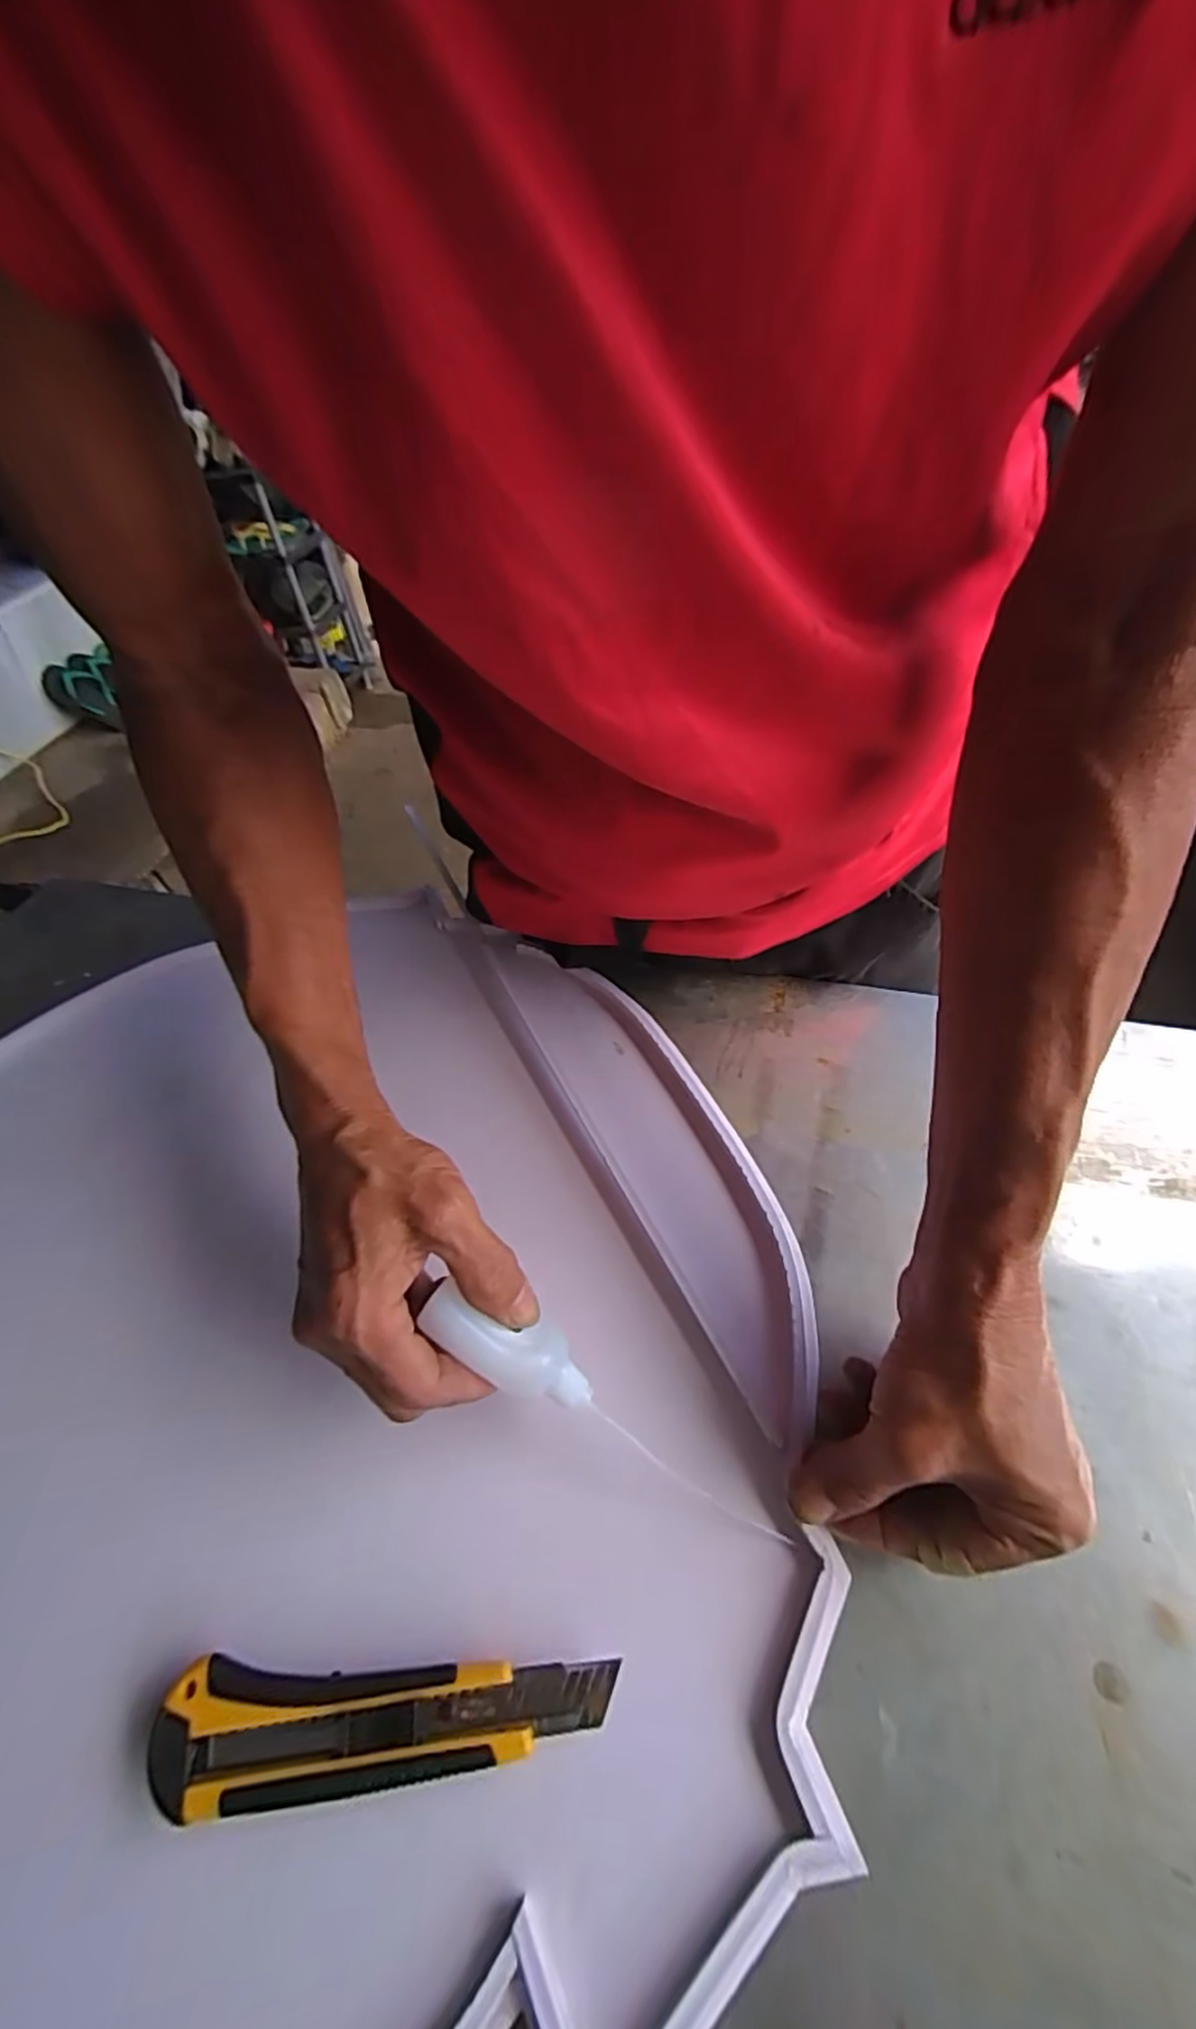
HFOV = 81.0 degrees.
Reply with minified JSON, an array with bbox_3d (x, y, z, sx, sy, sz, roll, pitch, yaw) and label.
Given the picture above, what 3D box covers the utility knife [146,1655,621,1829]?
[{"bbox_3d":[-0.077,0.262,0.257,0.162,0.019,0.037,-5,51,2],"label":"utility knife"}]

